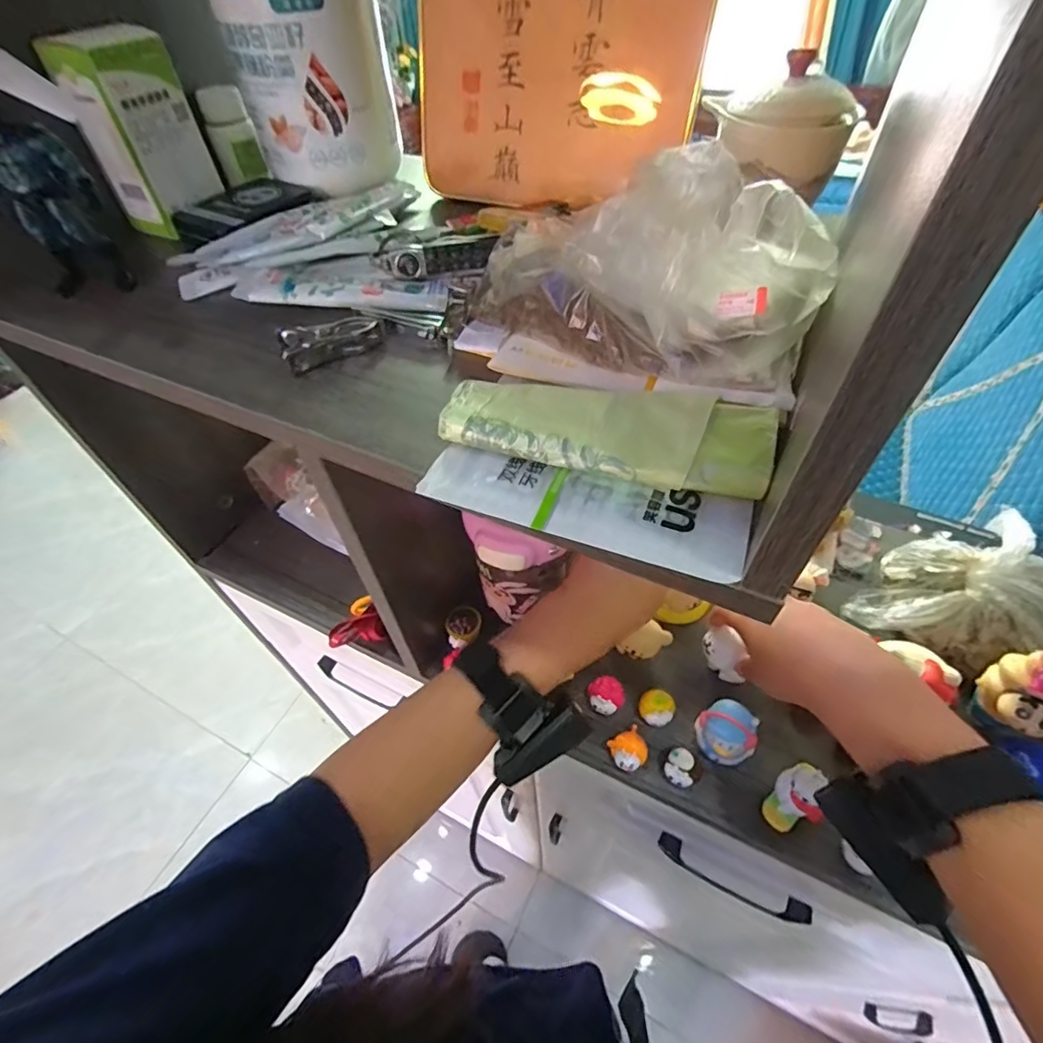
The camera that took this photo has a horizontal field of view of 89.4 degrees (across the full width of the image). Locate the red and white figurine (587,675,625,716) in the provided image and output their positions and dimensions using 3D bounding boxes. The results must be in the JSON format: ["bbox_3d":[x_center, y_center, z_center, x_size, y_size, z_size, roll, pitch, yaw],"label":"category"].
[{"bbox_3d":[0.071,0.141,0.432,0.029,0.023,0.027,2,51,5],"label":"red and white figurine"}]

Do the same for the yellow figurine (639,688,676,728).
[{"bbox_3d":[0.110,0.150,0.424,0.027,0.025,0.022,-5,51,0],"label":"yellow figurine"}]

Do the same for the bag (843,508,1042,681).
[{"bbox_3d":[0.396,0.067,0.440,0.139,0.072,0.154,-32,56,-21],"label":"bag"}]

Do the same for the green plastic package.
[{"bbox_3d":[0.035,-0.037,0.224,0.136,0.021,0.043,10,52,12],"label":"green plastic package"}]

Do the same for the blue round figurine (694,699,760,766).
[{"bbox_3d":[0.155,0.159,0.398,0.033,0.038,0.039,-22,53,-14],"label":"blue round figurine"}]

